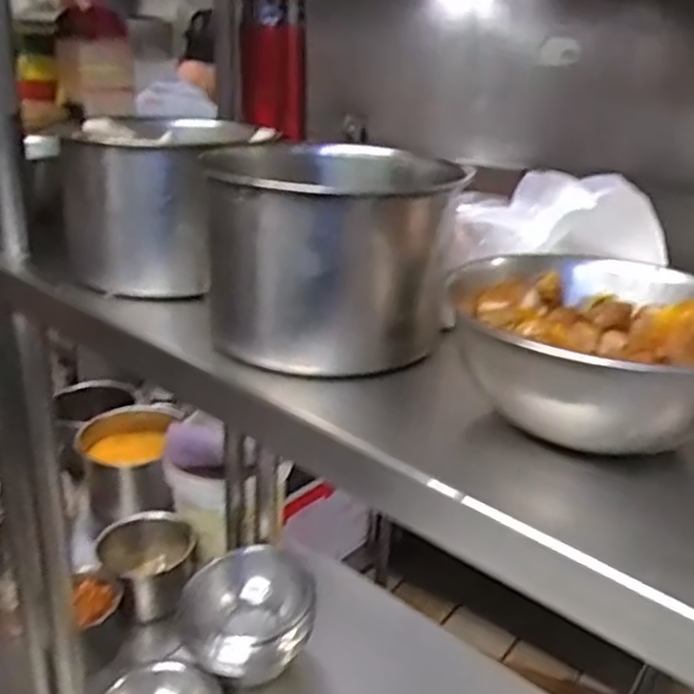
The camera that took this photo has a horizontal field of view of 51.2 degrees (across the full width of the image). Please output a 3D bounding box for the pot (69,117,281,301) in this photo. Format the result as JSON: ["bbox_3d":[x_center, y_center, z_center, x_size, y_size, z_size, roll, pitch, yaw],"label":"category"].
[{"bbox_3d":[-0.161,-0.121,0.596,0.137,0.120,0.136,18,27,32],"label":"pot"}]

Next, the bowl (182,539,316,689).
[{"bbox_3d":[-0.129,0.340,0.933,0.155,0.095,0.146,3,23,-1],"label":"bowl"}]

